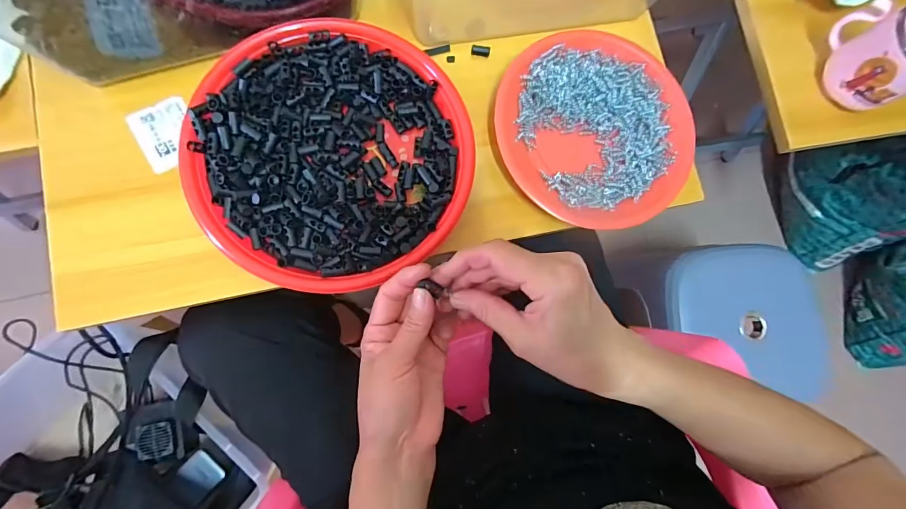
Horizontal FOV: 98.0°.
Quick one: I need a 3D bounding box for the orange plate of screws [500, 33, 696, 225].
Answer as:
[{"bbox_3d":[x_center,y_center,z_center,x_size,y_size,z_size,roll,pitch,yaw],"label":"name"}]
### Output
[{"bbox_3d":[0.141,-0.125,0.386,0.195,0.028,0.183,1,82,-7],"label":"orange plate of screws"}]

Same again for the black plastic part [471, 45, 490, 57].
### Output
[{"bbox_3d":[0.028,-0.206,0.398,0.018,0.008,0.009,1,82,-7],"label":"black plastic part"}]

